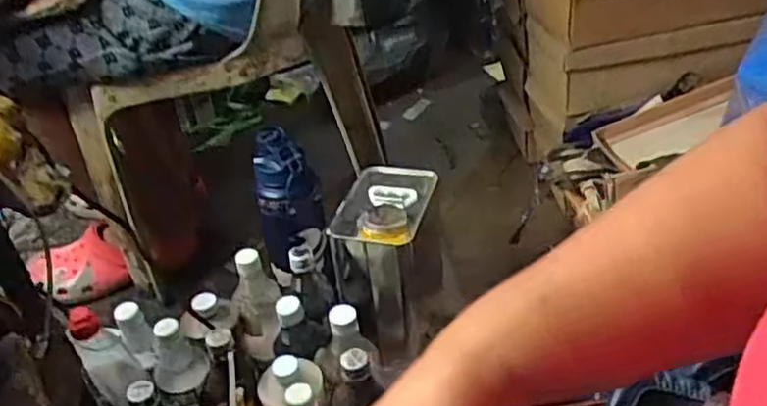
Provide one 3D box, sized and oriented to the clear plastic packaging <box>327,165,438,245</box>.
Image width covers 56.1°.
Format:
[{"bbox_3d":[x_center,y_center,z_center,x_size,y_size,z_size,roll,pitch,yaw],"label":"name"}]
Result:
[{"bbox_3d":[0.002,0.001,0.917,0.107,0.016,0.156,10,39,22],"label":"clear plastic packaging"}]

